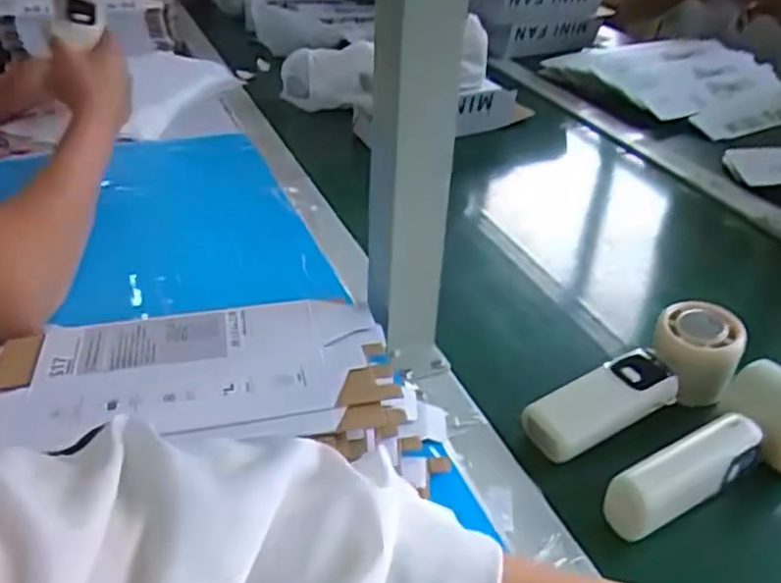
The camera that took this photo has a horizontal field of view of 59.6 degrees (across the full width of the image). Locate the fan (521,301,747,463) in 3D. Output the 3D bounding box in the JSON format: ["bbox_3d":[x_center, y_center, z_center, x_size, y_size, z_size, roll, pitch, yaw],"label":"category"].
[{"bbox_3d":[0.171,0.067,0.470,0.166,0.045,0.051,-26,43,-14],"label":"fan"}]

